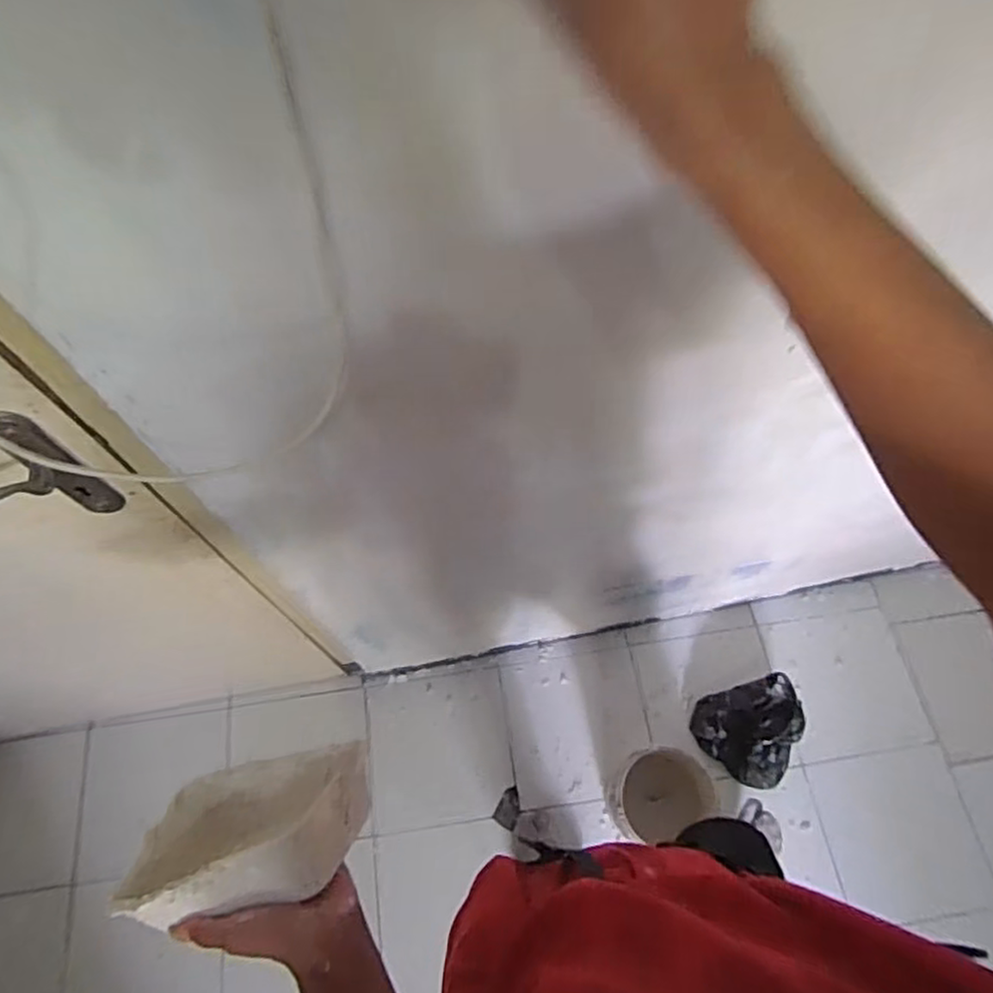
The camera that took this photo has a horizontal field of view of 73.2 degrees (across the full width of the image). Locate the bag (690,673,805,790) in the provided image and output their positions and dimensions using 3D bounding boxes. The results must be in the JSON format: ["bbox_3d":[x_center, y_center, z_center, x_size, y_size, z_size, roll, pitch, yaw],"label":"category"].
[{"bbox_3d":[0.537,0.499,1.394,0.206,0.101,0.199,-15,65,-4],"label":"bag"}]

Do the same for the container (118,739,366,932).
[{"bbox_3d":[-0.196,0.254,0.511,0.185,0.113,0.104,-7,64,-1],"label":"container"}]

